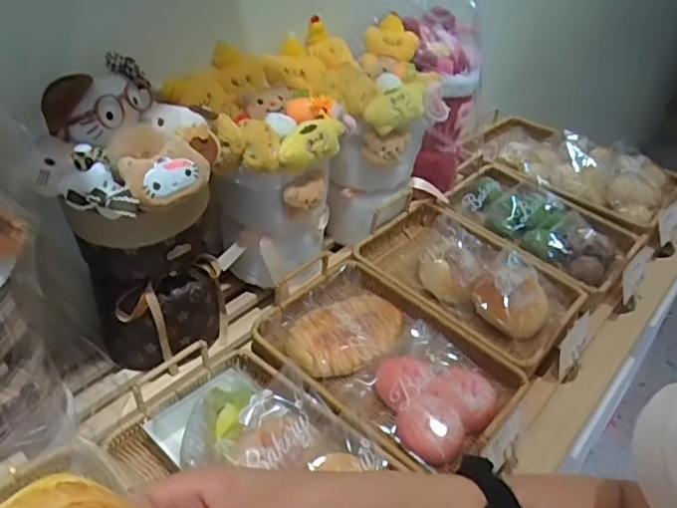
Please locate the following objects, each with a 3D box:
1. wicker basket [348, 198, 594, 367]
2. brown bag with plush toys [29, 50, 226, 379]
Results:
[{"bbox_3d":[0.185,0.031,0.832,0.298,0.064,0.212,27,43,29],"label":"wicker basket"},{"bbox_3d":[-0.218,-0.030,0.662,0.172,0.305,0.170,-9,38,-16],"label":"brown bag with plush toys"}]

